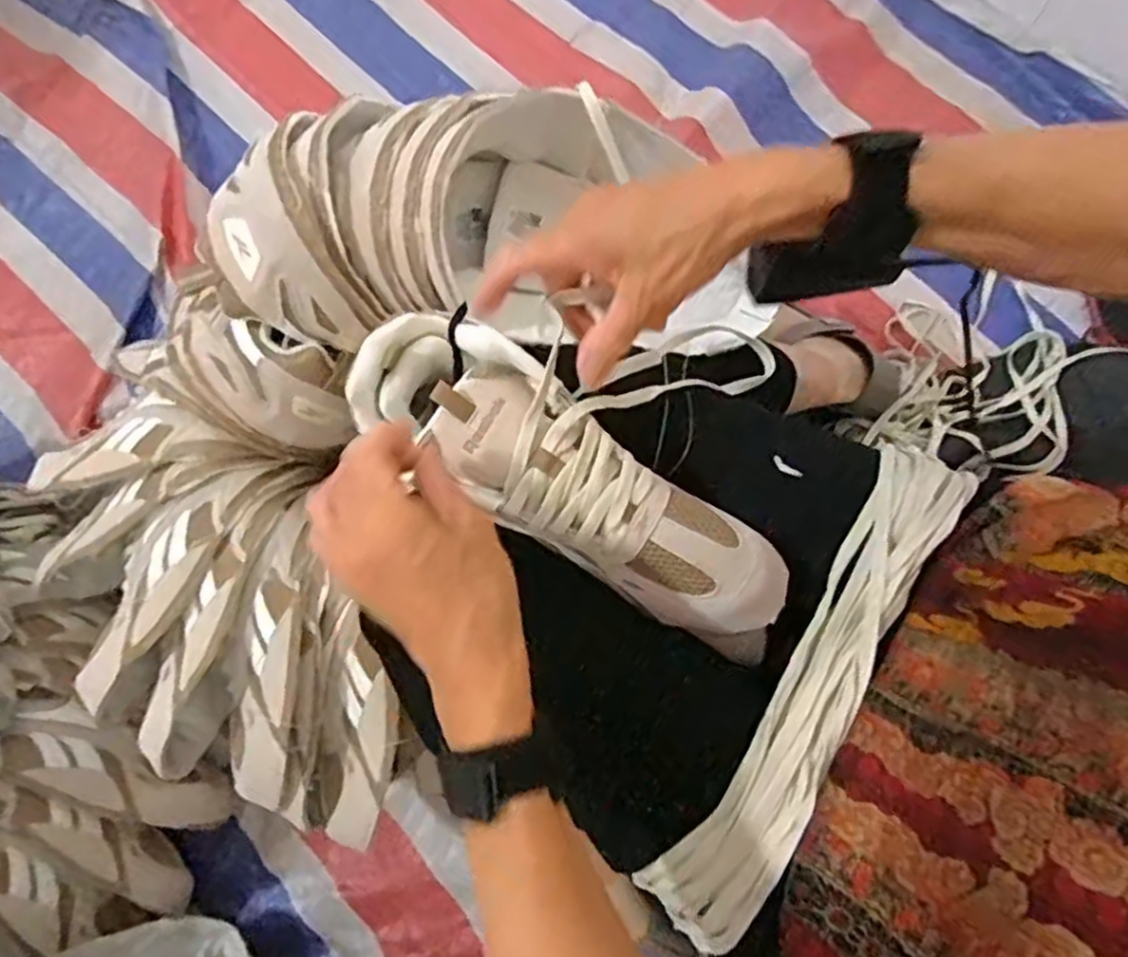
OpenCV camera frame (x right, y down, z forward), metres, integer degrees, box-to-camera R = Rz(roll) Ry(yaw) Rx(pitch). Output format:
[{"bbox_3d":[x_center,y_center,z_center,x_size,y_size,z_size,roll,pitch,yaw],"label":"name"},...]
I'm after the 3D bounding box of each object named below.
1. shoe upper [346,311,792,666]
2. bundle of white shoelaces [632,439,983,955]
[{"bbox_3d":[0.005,0.001,0.418,0.270,0.068,0.077,36,82,3],"label":"shoe upper"},{"bbox_3d":[0.141,0.108,0.410,0.051,0.048,0.297,31,81,11],"label":"bundle of white shoelaces"}]

